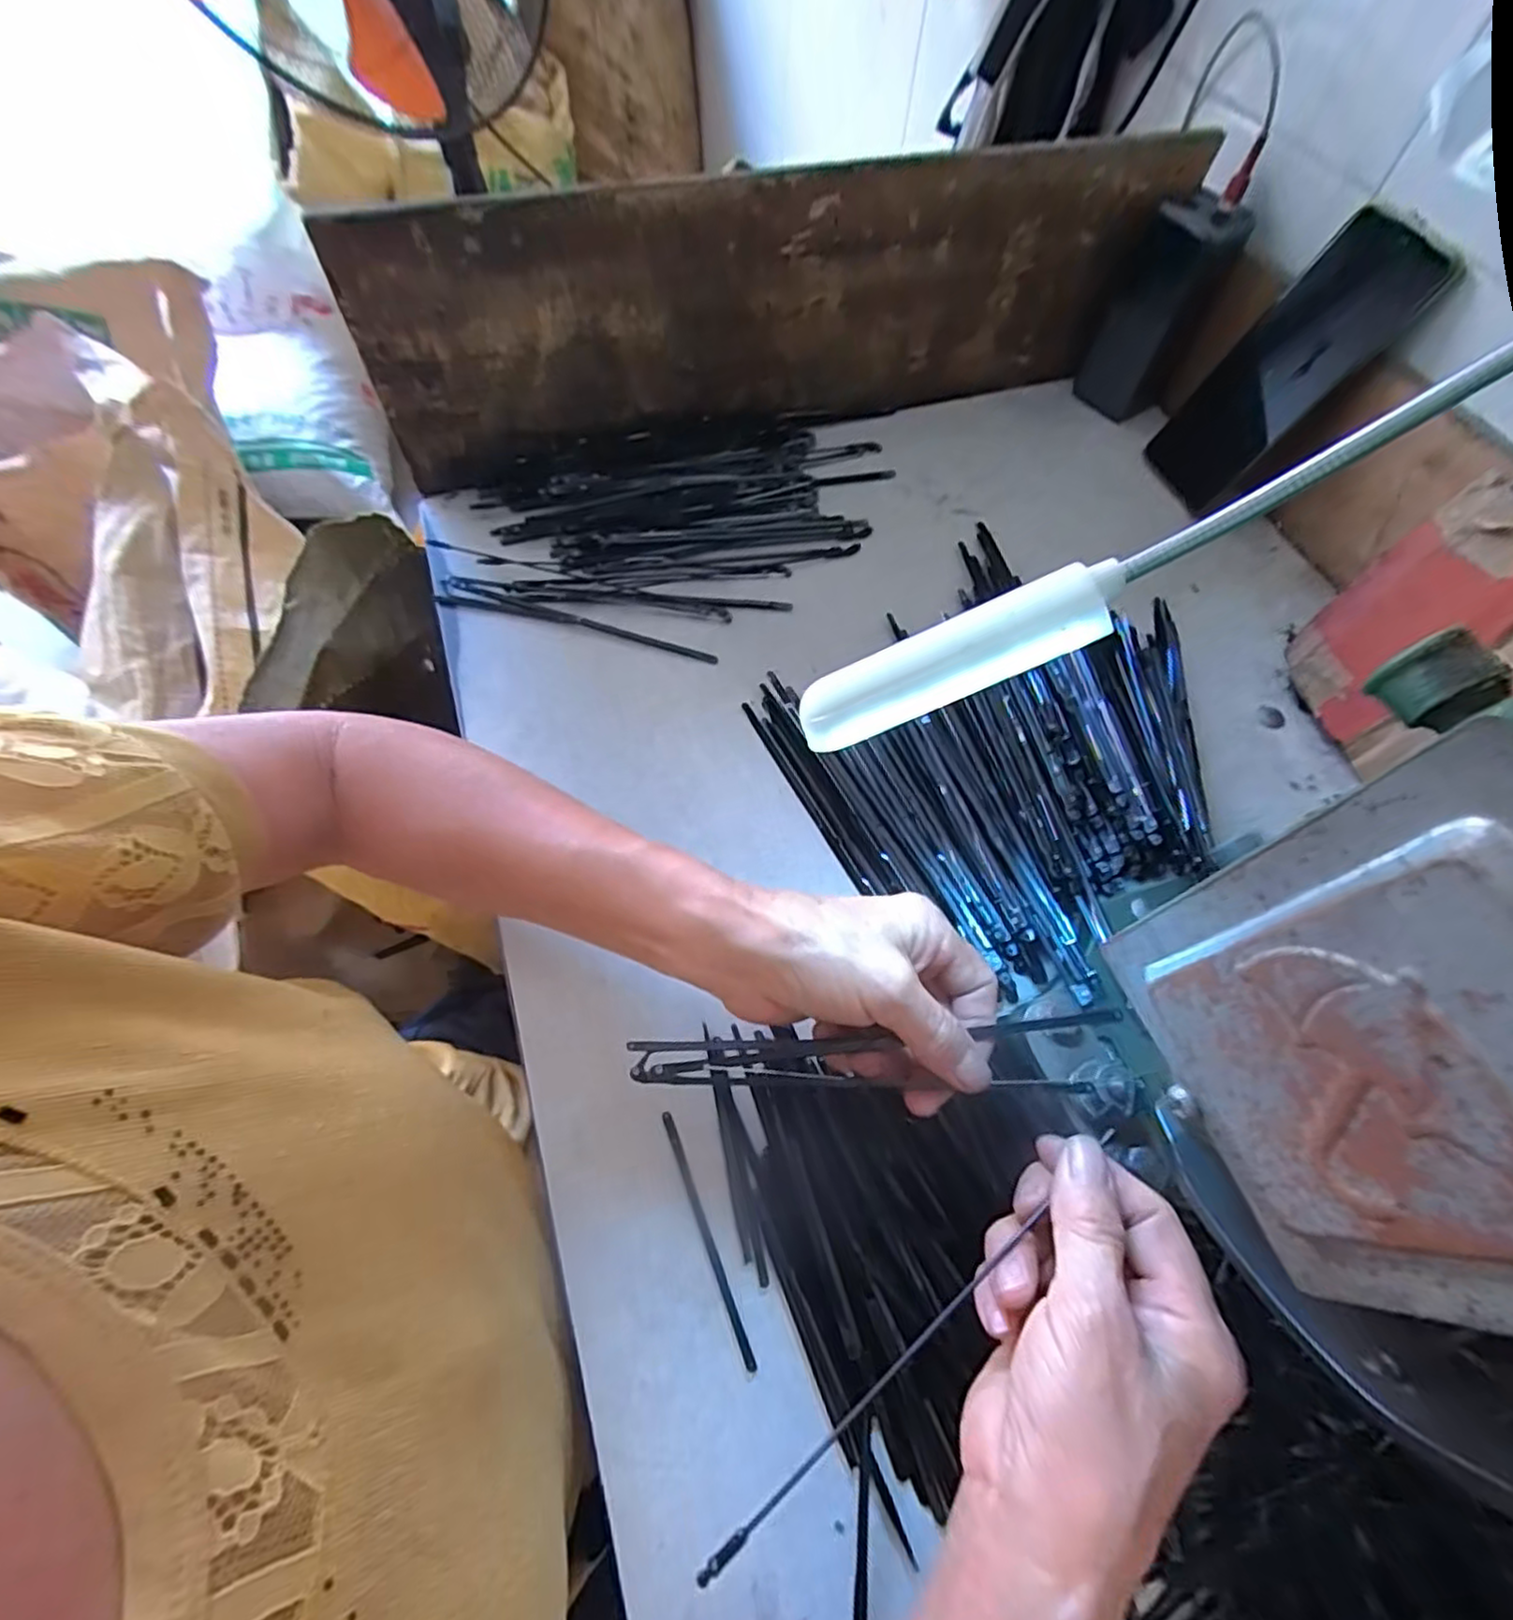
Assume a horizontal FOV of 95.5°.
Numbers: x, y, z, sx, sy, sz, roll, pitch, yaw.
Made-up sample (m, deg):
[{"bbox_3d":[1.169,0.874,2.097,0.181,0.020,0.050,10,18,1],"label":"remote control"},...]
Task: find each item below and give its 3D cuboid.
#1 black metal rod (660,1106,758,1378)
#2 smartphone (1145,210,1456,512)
[{"bbox_3d":[-0.021,0.177,0.288,0.005,0.004,0.098,-21,64,-11],"label":"black metal rod"},{"bbox_3d":[0.343,-0.289,0.456,0.006,0.161,0.069,-3,58,-34],"label":"smartphone"}]

